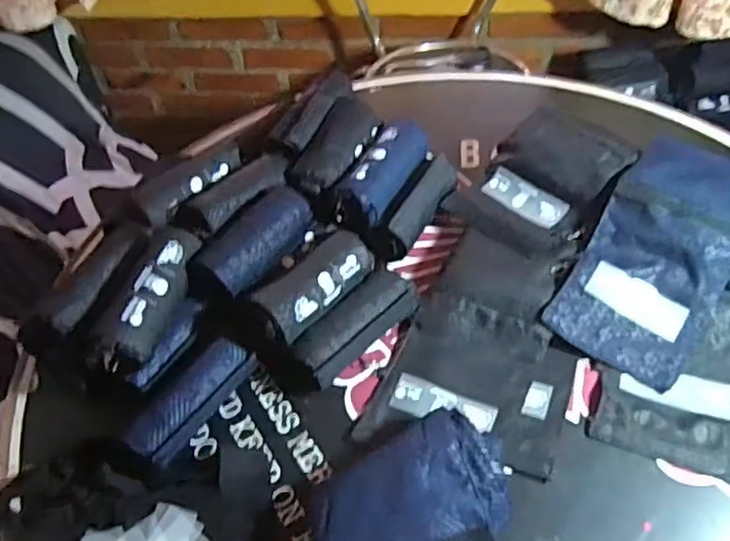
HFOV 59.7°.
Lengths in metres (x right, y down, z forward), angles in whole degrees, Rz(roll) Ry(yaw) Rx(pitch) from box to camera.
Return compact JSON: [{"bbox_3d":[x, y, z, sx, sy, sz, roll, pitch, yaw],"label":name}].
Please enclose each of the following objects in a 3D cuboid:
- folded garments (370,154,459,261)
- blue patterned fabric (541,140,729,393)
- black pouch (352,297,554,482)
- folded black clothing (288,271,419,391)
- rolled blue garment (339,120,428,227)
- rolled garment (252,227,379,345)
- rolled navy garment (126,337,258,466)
[{"bbox_3d":[0.063,-0.075,0.770,0.039,0.040,0.161,28,58,25],"label":"folded garments"},{"bbox_3d":[0.327,-0.020,0.686,0.154,0.087,0.283,28,58,25],"label":"blue patterned fabric"},{"bbox_3d":[0.106,0.109,0.648,0.178,0.022,0.161,12,53,15],"label":"black pouch"},{"bbox_3d":[-0.009,0.063,0.676,0.155,0.051,0.056,-37,57,-23],"label":"folded black clothing"},{"bbox_3d":[0.024,-0.125,0.767,0.056,0.039,0.156,20,55,20],"label":"rolled blue garment"},{"bbox_3d":[-0.053,0.009,0.671,0.061,0.043,0.159,30,59,26],"label":"rolled garment"},{"bbox_3d":[-0.172,0.132,0.640,0.054,0.046,0.139,27,58,24],"label":"rolled navy garment"}]

